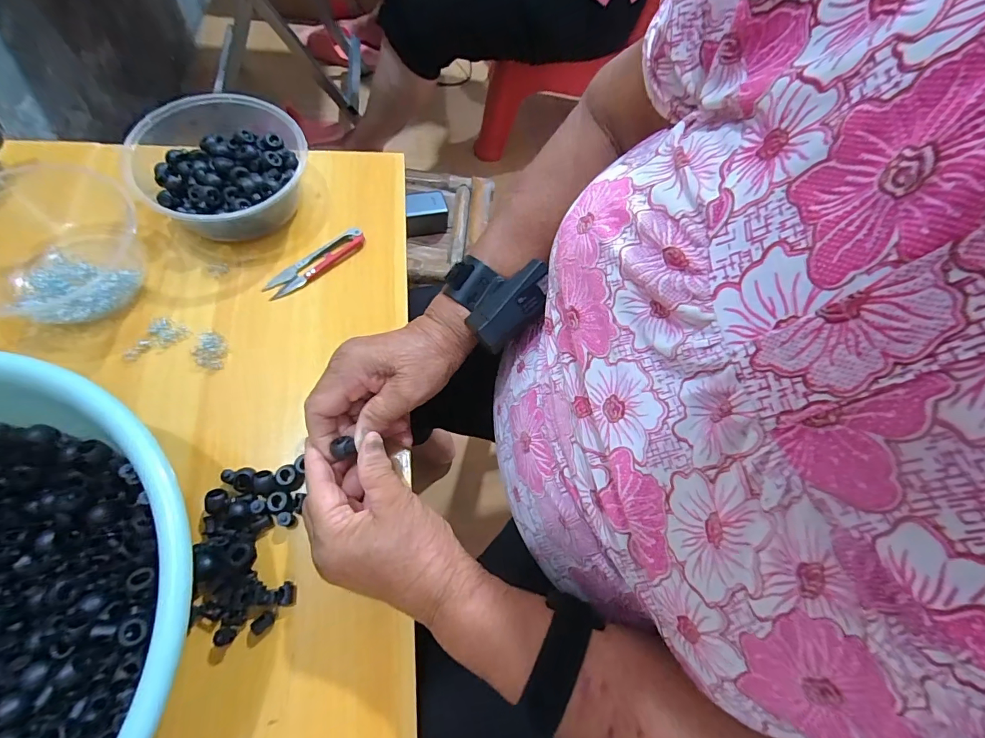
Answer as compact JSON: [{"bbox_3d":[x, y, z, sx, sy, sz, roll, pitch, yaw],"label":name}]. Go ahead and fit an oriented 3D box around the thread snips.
[{"bbox_3d":[-0.164,-0.099,0.403,0.101,0.011,0.023,-38,73,-18],"label":"thread snips"}]

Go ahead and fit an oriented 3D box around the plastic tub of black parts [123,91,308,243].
[{"bbox_3d":[-0.242,-0.191,0.398,0.133,0.072,0.140,1,65,-3],"label":"plastic tub of black parts"}]

